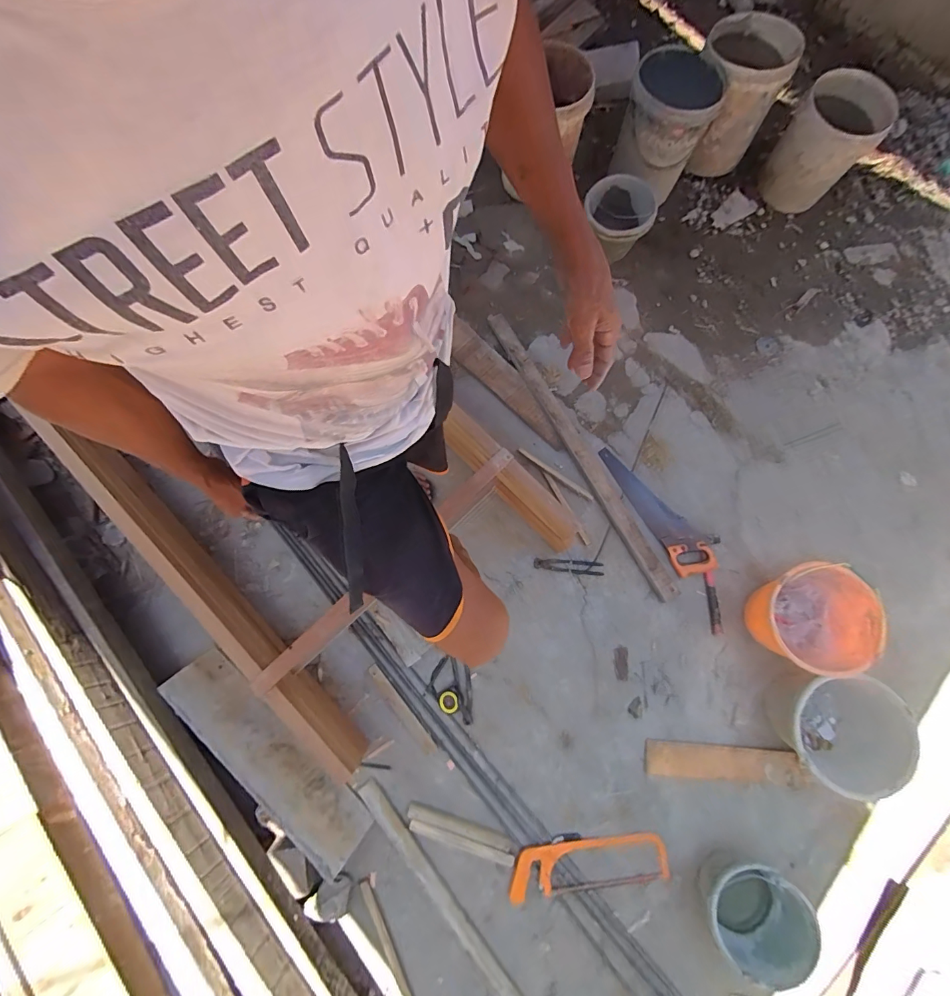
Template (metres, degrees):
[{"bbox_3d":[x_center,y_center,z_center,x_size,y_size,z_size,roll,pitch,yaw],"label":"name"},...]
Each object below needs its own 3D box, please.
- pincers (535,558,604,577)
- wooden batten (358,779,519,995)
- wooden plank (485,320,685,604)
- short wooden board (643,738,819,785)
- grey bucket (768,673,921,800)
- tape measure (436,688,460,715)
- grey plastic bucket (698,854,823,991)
[{"bbox_3d":[0.299,0.221,1.391,0.217,0.010,0.041,5,78,-1],"label":"pincers"},{"bbox_3d":[-0.076,1.071,1.139,0.054,0.019,0.718,-39,82,-9],"label":"wooden batten"},{"bbox_3d":[0.351,-0.173,1.448,0.082,0.048,1.103,-28,81,-7],"label":"wooden plank"},{"bbox_3d":[0.712,0.763,1.241,0.432,0.021,0.091,2,79,6],"label":"short wooden board"},{"bbox_3d":[0.955,0.619,1.160,0.248,0.214,0.274,2,78,-2],"label":"grey bucket"},{"bbox_3d":[-0.077,0.596,1.260,0.065,0.036,0.071,-22,80,-6],"label":"tape measure"},{"bbox_3d":[0.677,1.012,1.072,0.223,0.191,0.213,0,78,-2],"label":"grey plastic bucket"}]

